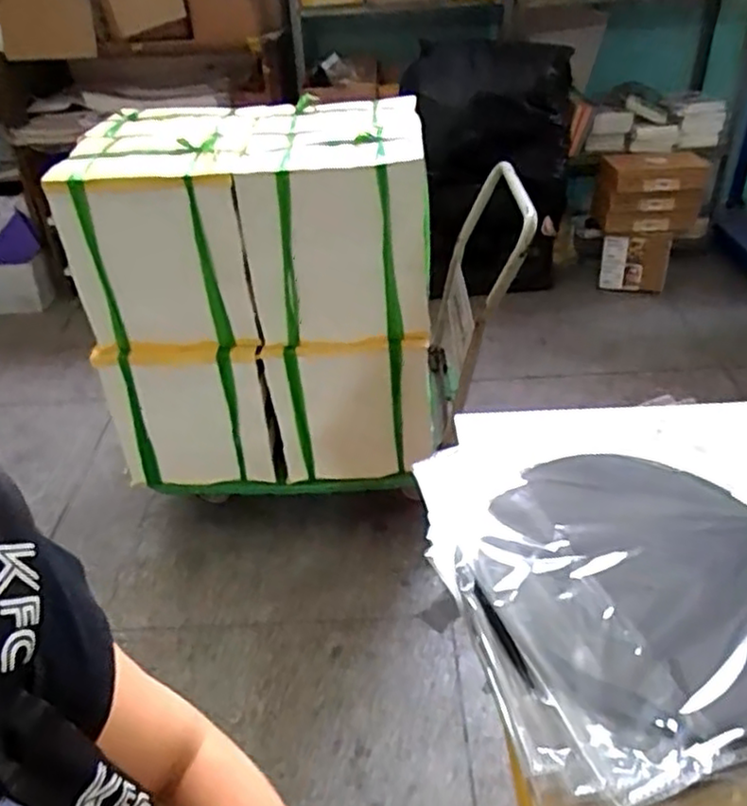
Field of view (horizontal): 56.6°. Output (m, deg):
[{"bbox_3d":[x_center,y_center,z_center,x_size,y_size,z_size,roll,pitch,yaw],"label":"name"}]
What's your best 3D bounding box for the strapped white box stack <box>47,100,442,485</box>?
[{"bbox_3d":[-0.266,-0.243,1.726,0.771,0.808,0.470,-3,36,0],"label":"strapped white box stack"}]

